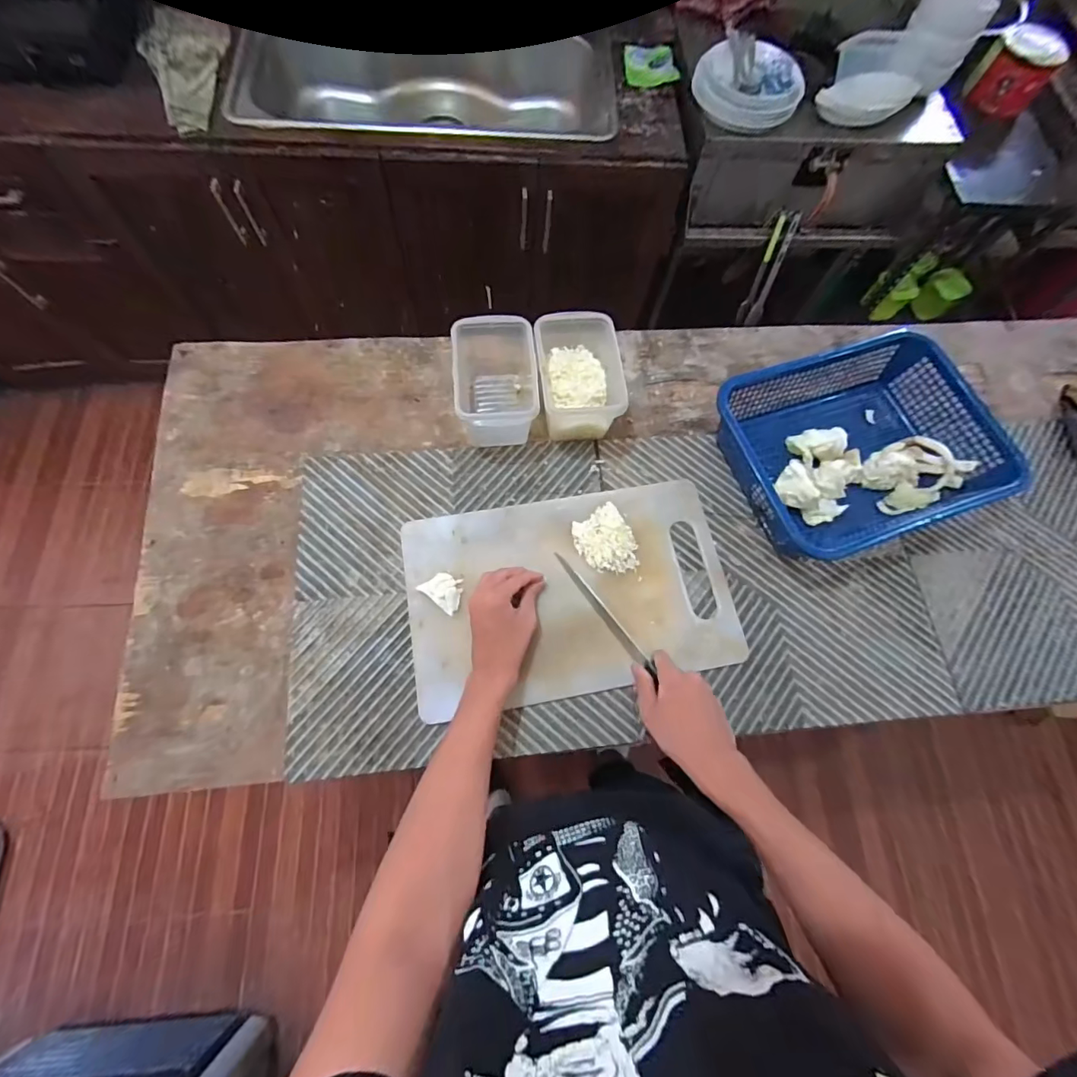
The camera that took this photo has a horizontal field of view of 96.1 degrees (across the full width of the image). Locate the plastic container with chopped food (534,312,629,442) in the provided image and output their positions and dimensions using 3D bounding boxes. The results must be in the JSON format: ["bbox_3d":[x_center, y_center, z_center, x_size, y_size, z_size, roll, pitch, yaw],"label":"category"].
[{"bbox_3d":[0.052,-0.218,0.659,0.104,0.098,0.148,-7,72,-5],"label":"plastic container with chopped food"}]

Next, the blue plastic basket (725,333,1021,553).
[{"bbox_3d":[0.414,-0.121,0.646,0.314,0.091,0.257,-18,73,-8],"label":"blue plastic basket"}]

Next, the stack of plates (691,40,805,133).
[{"bbox_3d":[0.424,-0.951,1.010,0.185,0.041,0.210,-20,80,5],"label":"stack of plates"}]

